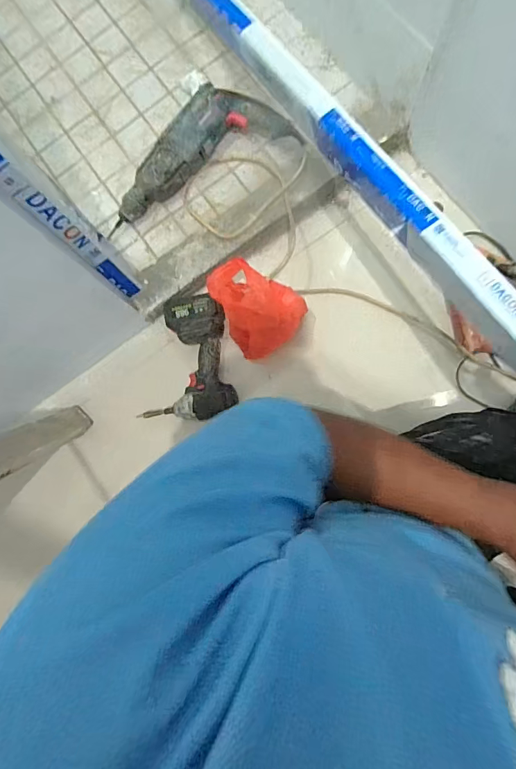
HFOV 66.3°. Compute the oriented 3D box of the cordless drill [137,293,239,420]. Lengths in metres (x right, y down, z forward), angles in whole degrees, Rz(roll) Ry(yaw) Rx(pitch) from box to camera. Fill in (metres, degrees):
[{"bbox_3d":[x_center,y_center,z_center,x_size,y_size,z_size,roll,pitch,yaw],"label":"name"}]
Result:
[{"bbox_3d":[-0.128,-0.052,0.819,0.191,0.070,0.268,9,84,6],"label":"cordless drill"}]

